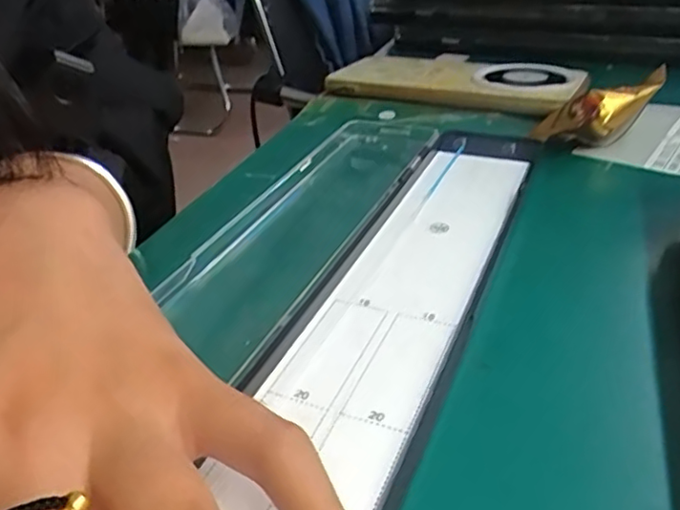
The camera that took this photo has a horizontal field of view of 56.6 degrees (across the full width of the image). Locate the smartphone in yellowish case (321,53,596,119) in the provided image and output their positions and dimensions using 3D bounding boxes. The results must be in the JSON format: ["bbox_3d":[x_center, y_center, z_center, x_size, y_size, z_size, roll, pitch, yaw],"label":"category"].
[{"bbox_3d":[0.077,-0.116,0.420,0.156,0.017,0.084,11,35,24],"label":"smartphone in yellowish case"}]

